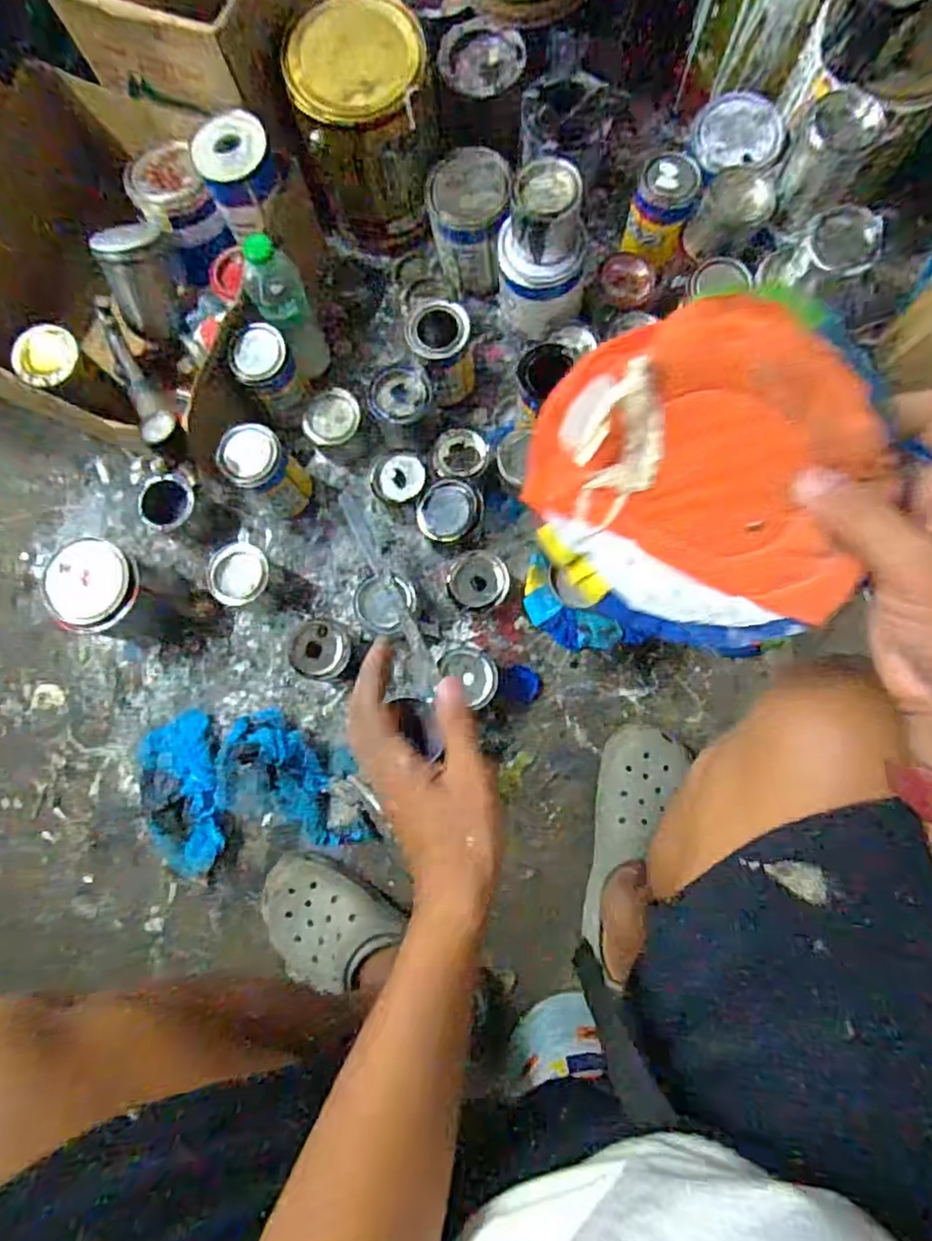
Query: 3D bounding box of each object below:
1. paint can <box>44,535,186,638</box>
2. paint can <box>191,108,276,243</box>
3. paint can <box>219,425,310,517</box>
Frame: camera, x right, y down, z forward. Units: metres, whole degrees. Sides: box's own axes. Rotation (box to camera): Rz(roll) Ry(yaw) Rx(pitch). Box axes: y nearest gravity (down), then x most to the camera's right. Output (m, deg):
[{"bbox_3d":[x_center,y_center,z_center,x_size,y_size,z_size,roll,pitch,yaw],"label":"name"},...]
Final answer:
[{"bbox_3d":[-0.407,-0.029,0.779,0.094,0.136,0.095,0,82,2],"label":"paint can"},{"bbox_3d":[-0.255,-0.509,0.736,0.086,0.095,0.079,0,81,2],"label":"paint can"},{"bbox_3d":[-0.235,-0.177,0.784,0.068,0.142,0.070,0,82,2],"label":"paint can"}]

